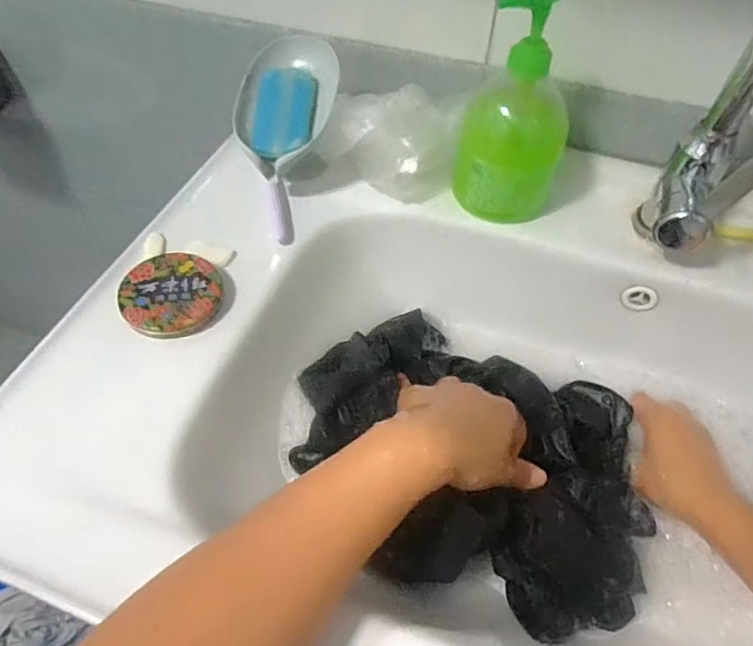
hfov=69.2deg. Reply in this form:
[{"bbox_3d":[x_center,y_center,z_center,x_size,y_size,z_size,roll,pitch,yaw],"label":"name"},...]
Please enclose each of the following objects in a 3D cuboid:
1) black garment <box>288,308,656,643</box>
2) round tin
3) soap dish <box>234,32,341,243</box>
[{"bbox_3d":[0.077,0.089,0.408,0.266,0.090,0.219,17,55,12],"label":"black garment"},{"bbox_3d":[-0.151,-0.021,0.402,0.069,0.012,0.073,0,53,-1],"label":"round tin"},{"bbox_3d":[-0.073,-0.154,0.455,0.084,0.099,0.137,-3,53,-3],"label":"soap dish"}]

